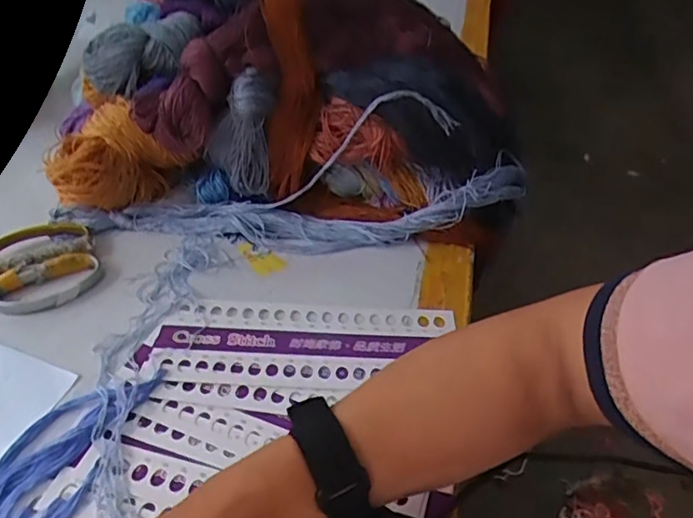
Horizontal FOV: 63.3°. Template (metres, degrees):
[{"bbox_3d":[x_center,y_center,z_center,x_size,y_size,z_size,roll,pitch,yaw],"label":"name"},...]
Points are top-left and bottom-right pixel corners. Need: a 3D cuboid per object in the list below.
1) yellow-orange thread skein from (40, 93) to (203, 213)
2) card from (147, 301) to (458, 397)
[{"bbox_3d":[-0.227,-0.100,0.558,0.128,0.086,0.069,-23,49,-25],"label":"yellow-orange thread skein"},{"bbox_3d":[-0.033,0.067,0.456,0.236,0.004,0.090,2,43,-1],"label":"card"}]

